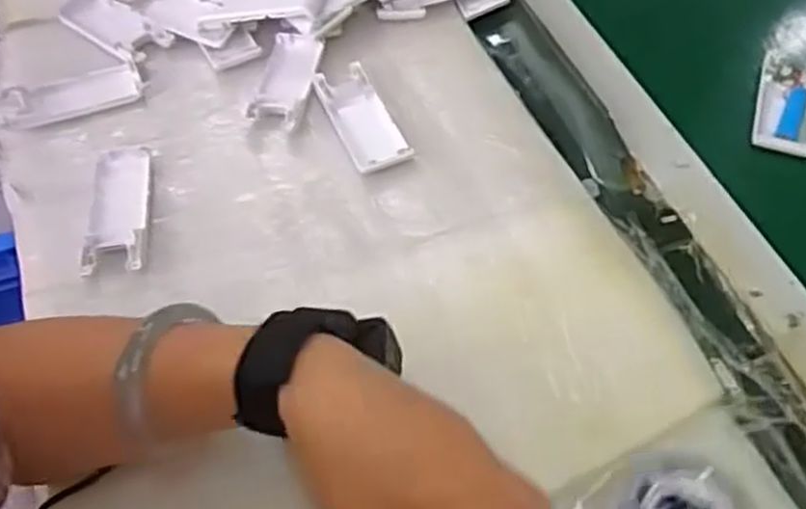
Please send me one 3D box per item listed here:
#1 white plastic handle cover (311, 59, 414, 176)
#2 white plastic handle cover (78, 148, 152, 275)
[{"bbox_3d":[-0.028,-0.098,0.550,0.042,0.011,0.101,-20,55,-13],"label":"white plastic handle cover"},{"bbox_3d":[-0.188,-0.030,0.504,0.041,0.010,0.097,-10,53,-6],"label":"white plastic handle cover"}]

